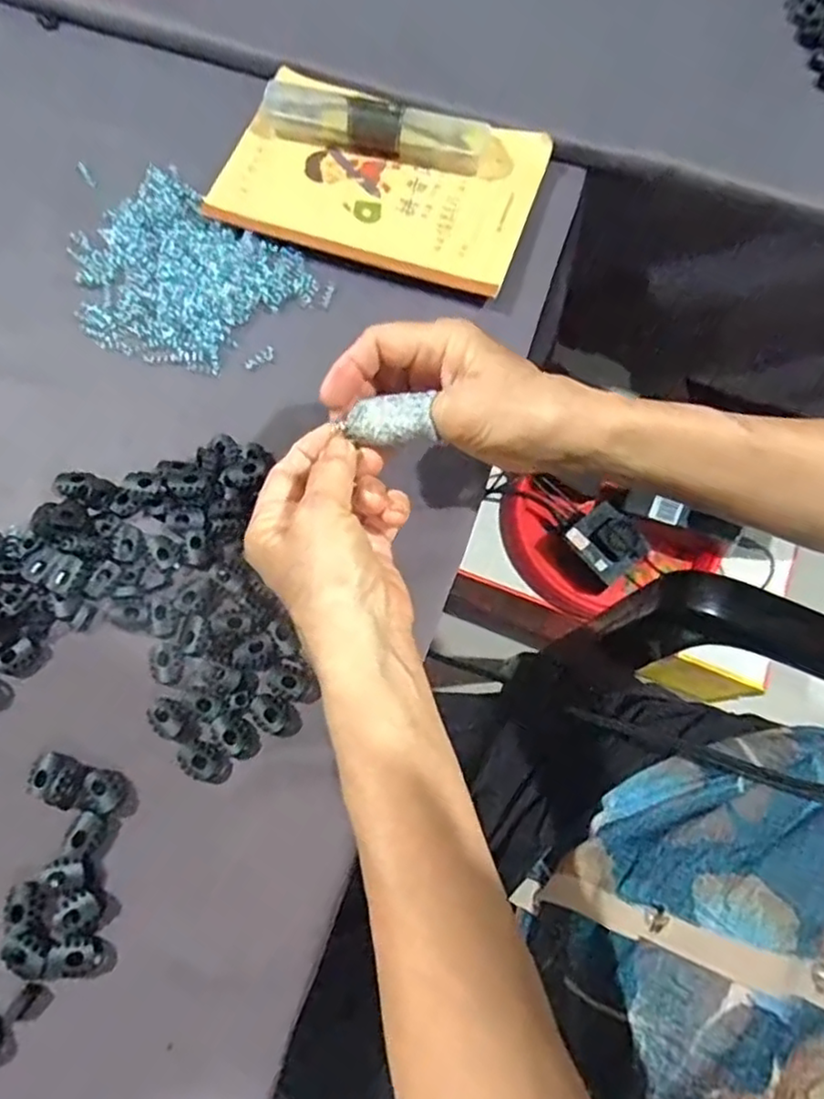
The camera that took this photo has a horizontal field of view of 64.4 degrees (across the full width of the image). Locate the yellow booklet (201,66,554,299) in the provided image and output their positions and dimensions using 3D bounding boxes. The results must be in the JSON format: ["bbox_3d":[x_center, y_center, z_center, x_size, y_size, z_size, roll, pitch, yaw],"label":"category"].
[{"bbox_3d":[-0.021,-0.254,0.451,0.205,0.013,0.138,17,71,6],"label":"yellow booklet"}]

